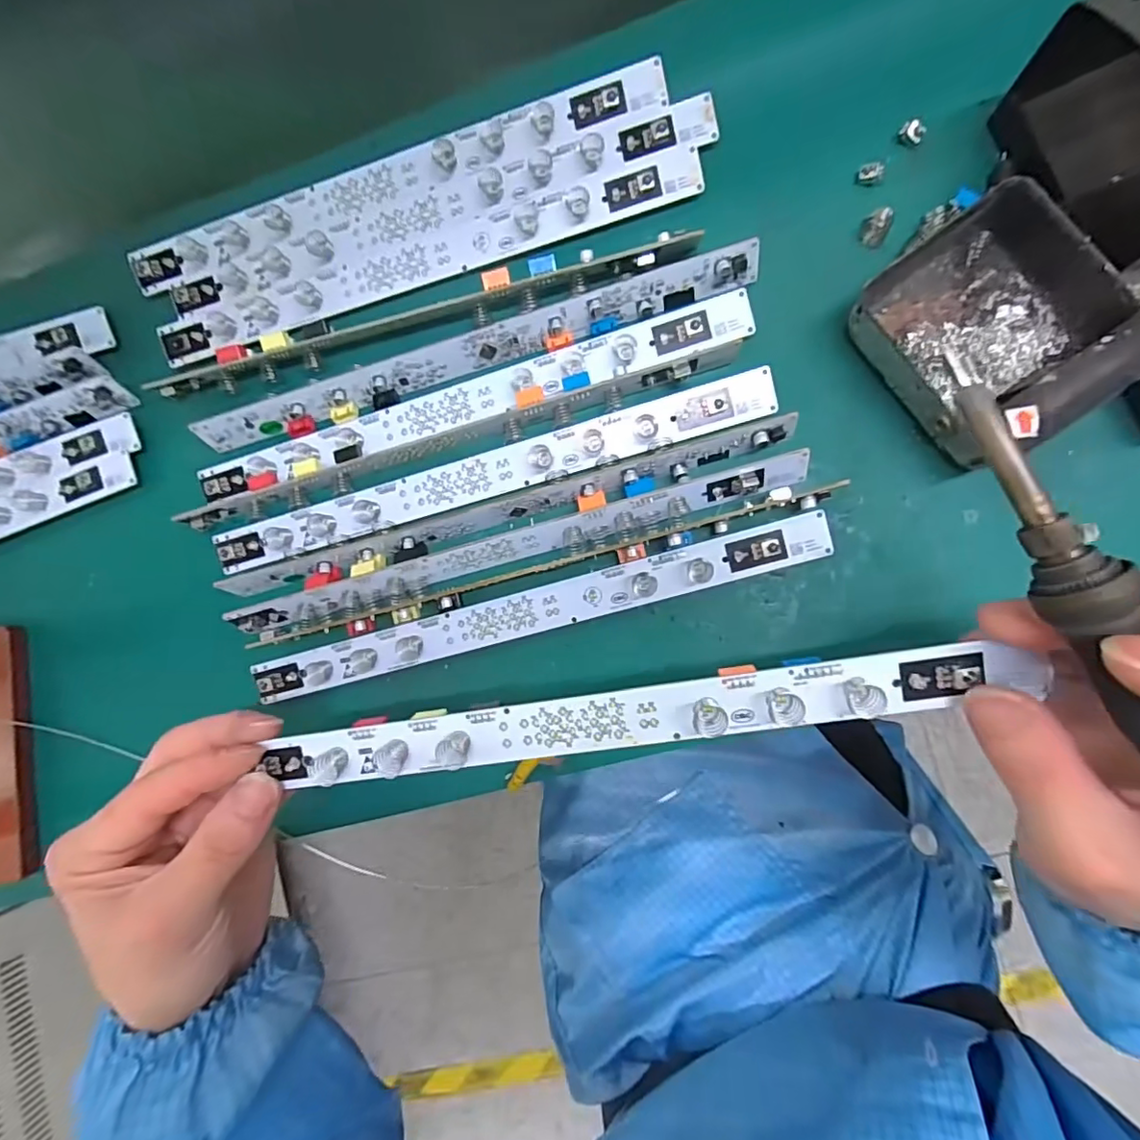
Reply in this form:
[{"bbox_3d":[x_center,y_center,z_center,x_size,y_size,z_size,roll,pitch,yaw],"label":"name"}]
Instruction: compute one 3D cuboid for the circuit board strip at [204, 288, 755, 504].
[{"bbox_3d":[-0.054,-0.082,0.272,0.282,0.010,0.021,-15,87,9],"label":"circuit board strip"}]

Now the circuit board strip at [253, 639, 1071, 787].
[{"bbox_3d":[0.017,0.054,0.198,0.266,0.008,0.021,-10,88,8],"label":"circuit board strip"}]

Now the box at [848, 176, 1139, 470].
[{"bbox_3d":[0.173,-0.100,0.227,0.084,0.032,0.095,-35,83,5],"label":"box"}]

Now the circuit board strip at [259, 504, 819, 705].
[{"bbox_3d":[-0.022,0.022,0.269,0.284,0.009,0.019,-16,87,8],"label":"circuit board strip"}]

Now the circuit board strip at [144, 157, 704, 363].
[{"bbox_3d":[-0.079,-0.156,0.278,0.286,0.013,0.024,-15,87,9],"label":"circuit board strip"}]

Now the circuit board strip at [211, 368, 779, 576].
[{"bbox_3d":[-0.046,-0.044,0.271,0.285,0.010,0.022,-14,87,9],"label":"circuit board strip"}]

